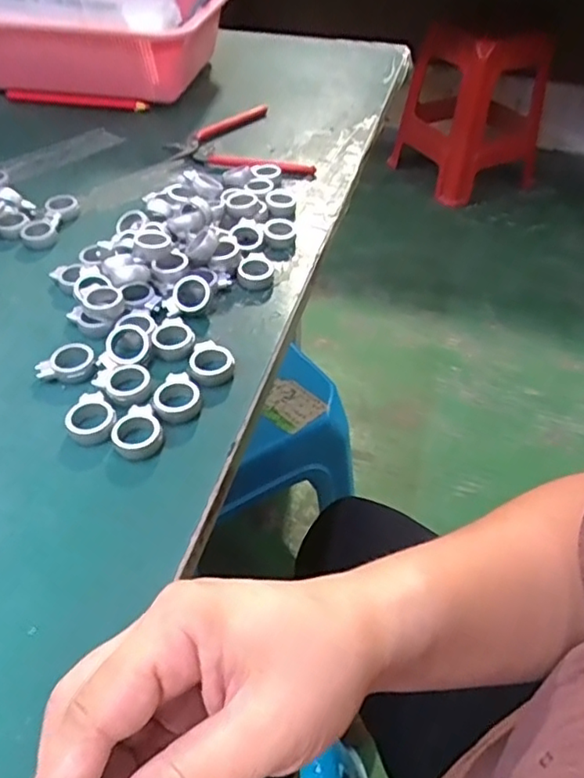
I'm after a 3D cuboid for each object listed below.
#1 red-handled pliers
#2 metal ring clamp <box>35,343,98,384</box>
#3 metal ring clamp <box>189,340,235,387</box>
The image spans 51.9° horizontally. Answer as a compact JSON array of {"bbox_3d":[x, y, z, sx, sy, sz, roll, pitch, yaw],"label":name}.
[{"bbox_3d":[-0.057,-0.231,0.564,0.113,0.008,0.141,-14,48,-13],"label":"red-handled pliers"},{"bbox_3d":[-0.135,-0.014,0.358,0.033,0.010,0.026,-15,48,-15],"label":"metal ring clamp"},{"bbox_3d":[-0.048,-0.016,0.362,0.026,0.010,0.032,-8,47,-9],"label":"metal ring clamp"}]

